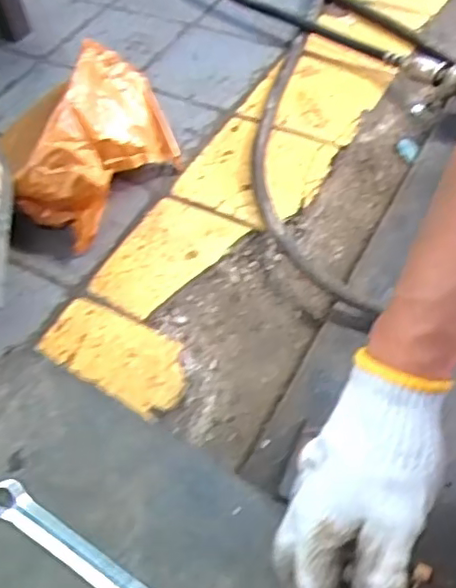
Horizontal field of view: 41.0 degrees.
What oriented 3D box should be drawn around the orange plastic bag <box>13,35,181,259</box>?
[{"bbox_3d":[-0.143,-0.160,0.638,0.130,0.129,0.182,20,56,18],"label":"orange plastic bag"}]

